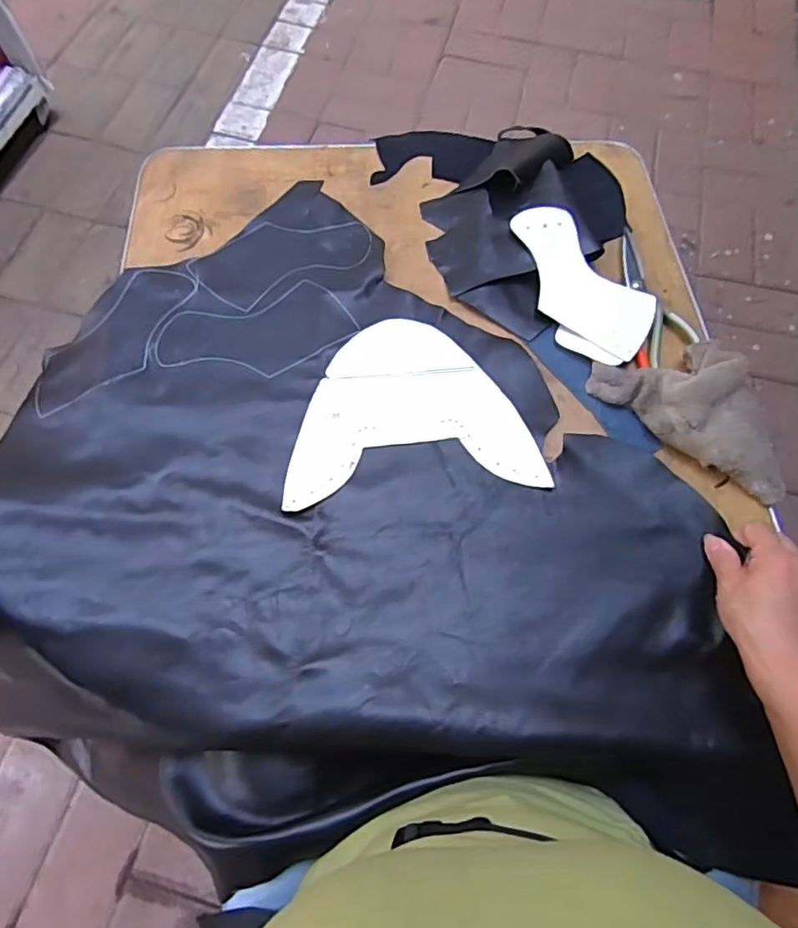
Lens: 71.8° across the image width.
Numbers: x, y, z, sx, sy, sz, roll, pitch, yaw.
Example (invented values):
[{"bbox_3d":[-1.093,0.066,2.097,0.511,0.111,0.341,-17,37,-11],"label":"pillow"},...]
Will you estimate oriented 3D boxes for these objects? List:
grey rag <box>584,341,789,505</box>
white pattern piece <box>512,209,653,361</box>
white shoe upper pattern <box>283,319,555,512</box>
[{"bbox_3d":[0.283,-0.062,0.508,0.191,0.036,0.110,37,71,12],"label":"grey rag"},{"bbox_3d":[0.183,-0.188,0.564,0.090,0.011,0.186,-38,78,-7],"label":"white pattern piece"},{"bbox_3d":[0.007,-0.056,0.516,0.217,0.006,0.185,-6,64,-4],"label":"white shoe upper pattern"}]

